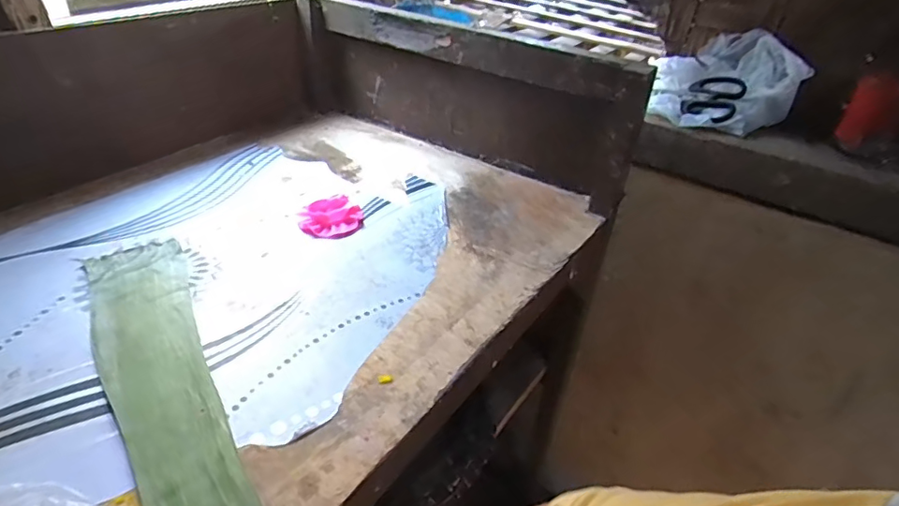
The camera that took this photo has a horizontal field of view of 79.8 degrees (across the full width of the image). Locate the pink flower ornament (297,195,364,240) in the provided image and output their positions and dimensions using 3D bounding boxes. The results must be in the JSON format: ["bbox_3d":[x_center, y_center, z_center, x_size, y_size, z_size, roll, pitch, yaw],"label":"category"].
[{"bbox_3d":[-0.141,-0.044,0.644,0.077,0.016,0.062,-24,44,-34],"label":"pink flower ornament"}]

